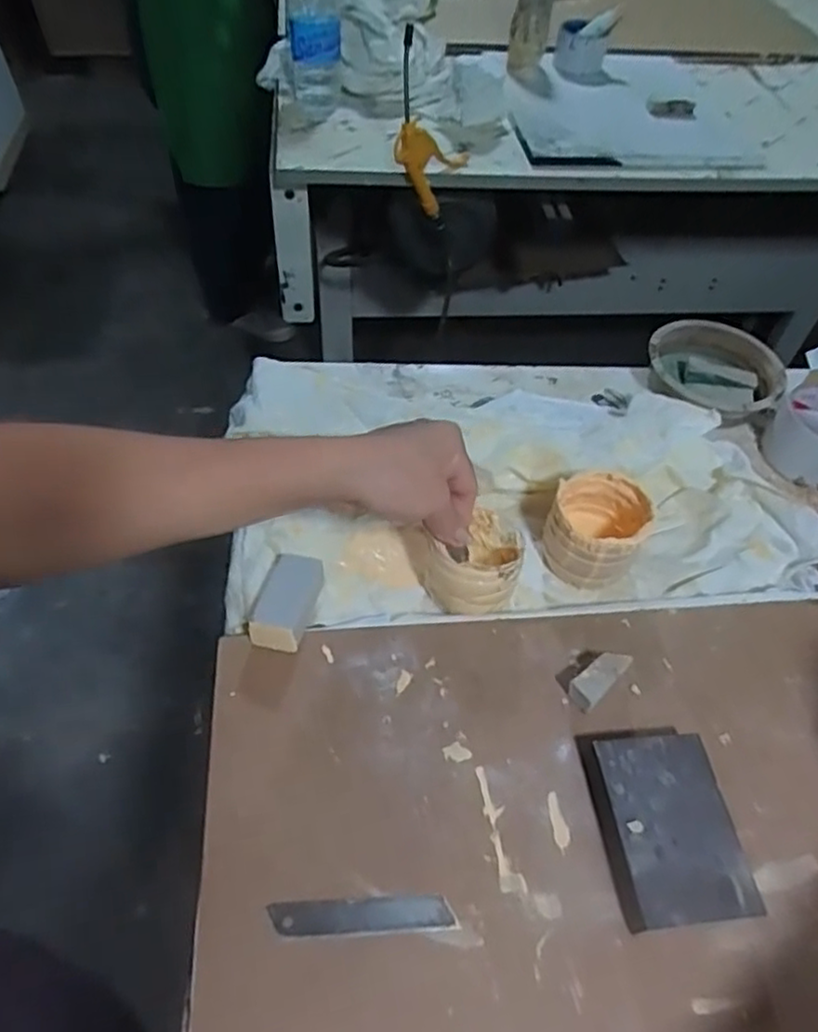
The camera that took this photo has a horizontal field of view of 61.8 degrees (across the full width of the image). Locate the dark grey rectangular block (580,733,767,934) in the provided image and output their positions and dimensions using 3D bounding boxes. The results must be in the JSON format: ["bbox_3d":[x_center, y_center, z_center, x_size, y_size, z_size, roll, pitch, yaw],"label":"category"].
[{"bbox_3d":[0.150,0.181,0.397,0.071,0.027,0.099,0,53,-5],"label":"dark grey rectangular block"}]

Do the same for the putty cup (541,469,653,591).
[{"bbox_3d":[0.140,0.008,0.517,0.068,0.059,0.069,2,53,-3],"label":"putty cup"}]

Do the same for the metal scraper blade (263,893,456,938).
[{"bbox_3d":[-0.025,0.218,0.373,0.099,0.004,0.017,0,53,-5],"label":"metal scraper blade"}]

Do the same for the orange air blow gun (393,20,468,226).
[{"bbox_3d":[0.024,-0.469,0.857,0.027,0.270,0.097,41,84,23],"label":"orange air blow gun"}]

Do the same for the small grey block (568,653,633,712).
[{"bbox_3d":[0.127,0.108,0.453,0.044,0.026,0.019,-33,62,-26],"label":"small grey block"}]

